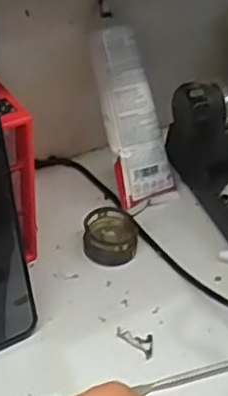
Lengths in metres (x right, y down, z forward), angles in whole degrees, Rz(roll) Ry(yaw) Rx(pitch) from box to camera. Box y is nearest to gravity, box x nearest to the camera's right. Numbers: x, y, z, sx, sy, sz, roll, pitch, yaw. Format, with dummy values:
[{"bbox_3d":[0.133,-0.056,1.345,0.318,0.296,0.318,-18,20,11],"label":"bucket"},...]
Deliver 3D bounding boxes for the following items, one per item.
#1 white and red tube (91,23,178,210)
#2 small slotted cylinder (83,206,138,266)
[{"bbox_3d":[0.013,-0.063,0.497,0.042,0.132,0.024,-18,9,-25],"label":"white and red tube"},{"bbox_3d":[-0.002,0.027,0.476,0.038,0.018,0.040,3,40,-2],"label":"small slotted cylinder"}]

